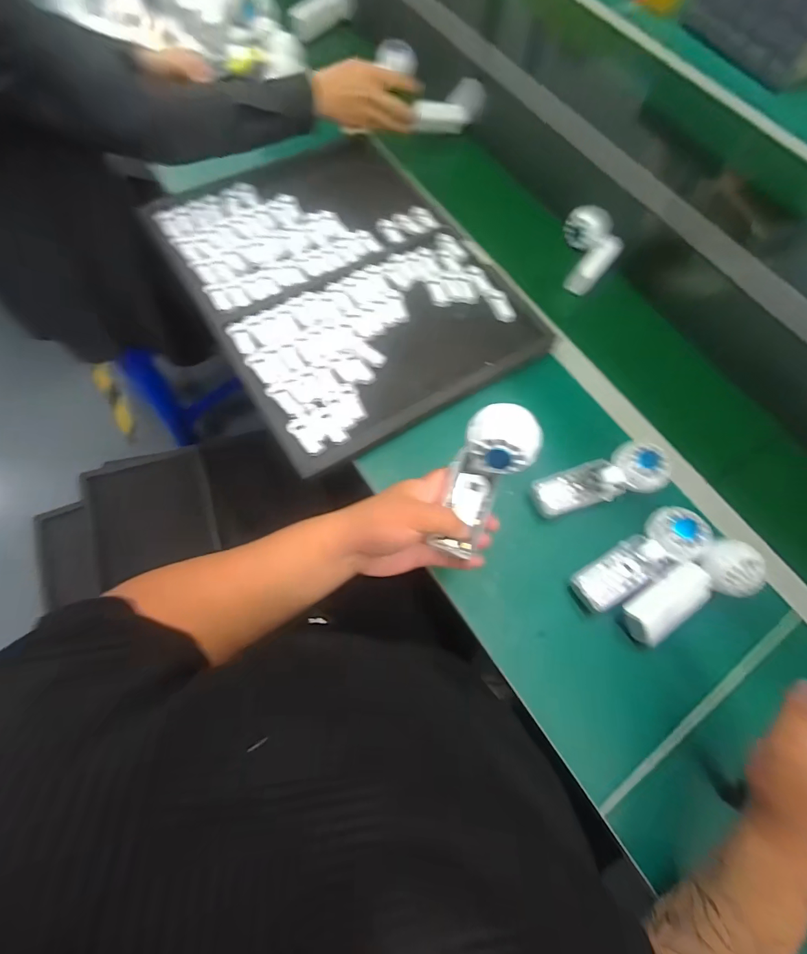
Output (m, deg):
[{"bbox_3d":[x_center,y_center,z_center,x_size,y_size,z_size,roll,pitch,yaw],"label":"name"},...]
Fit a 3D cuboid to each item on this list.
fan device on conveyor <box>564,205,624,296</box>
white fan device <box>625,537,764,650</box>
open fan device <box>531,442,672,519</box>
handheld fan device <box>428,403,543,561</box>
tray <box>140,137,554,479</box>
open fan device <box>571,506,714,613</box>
[{"bbox_3d":[0.315,-0.374,0.696,0.083,0.054,0.142,4,68,-1],"label":"fan device on conveyor"},{"bbox_3d":[0.337,0.131,0.489,0.167,0.055,0.060,-27,72,-13],"label":"white fan device"},{"bbox_3d":[0.248,0.005,0.539,0.171,0.028,0.060,-19,70,3],"label":"open fan device"},{"bbox_3d":[0.076,0.003,0.403,0.063,0.049,0.143,25,113,7],"label":"handheld fan device"},{"bbox_3d":[-0.097,-0.312,0.668,0.418,0.038,0.556,-30,73,-14],"label":"tray"},{"bbox_3d":[0.280,0.094,0.500,0.169,0.040,0.062,-25,72,-12],"label":"open fan device"}]

